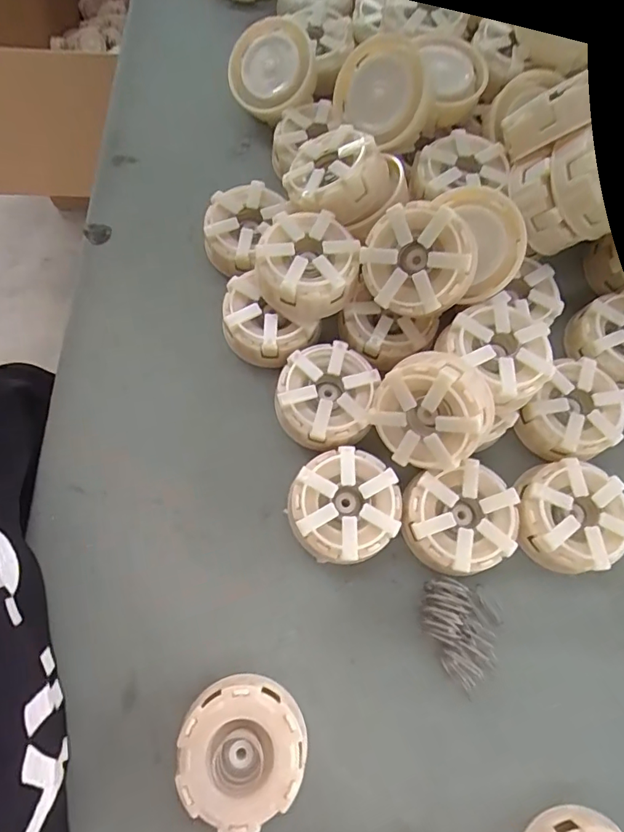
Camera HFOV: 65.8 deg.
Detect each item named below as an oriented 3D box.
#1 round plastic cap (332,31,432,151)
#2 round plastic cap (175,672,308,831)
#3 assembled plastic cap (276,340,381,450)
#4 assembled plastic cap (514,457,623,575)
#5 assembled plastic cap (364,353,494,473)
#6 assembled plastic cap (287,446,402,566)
[{"bbox_3d":[0.045,-0.201,0.299,0.056,0.023,0.054,7,106,27],"label":"round plastic cap"},{"bbox_3d":[-0.033,0.163,0.238,0.059,0.021,0.061,1,71,-2],"label":"round plastic cap"},{"bbox_3d":[0.008,-0.011,0.292,0.056,0.030,0.058,1,71,-2],"label":"assembled plastic cap"},{"bbox_3d":[0.145,0.058,0.275,0.058,0.032,0.058,1,71,-2],"label":"assembled plastic cap"},{"bbox_3d":[0.063,0.000,0.260,0.060,0.026,0.060,5,108,15],"label":"assembled plastic cap"},{"bbox_3d":[0.018,0.052,0.274,0.060,0.029,0.058,1,71,-2],"label":"assembled plastic cap"}]

